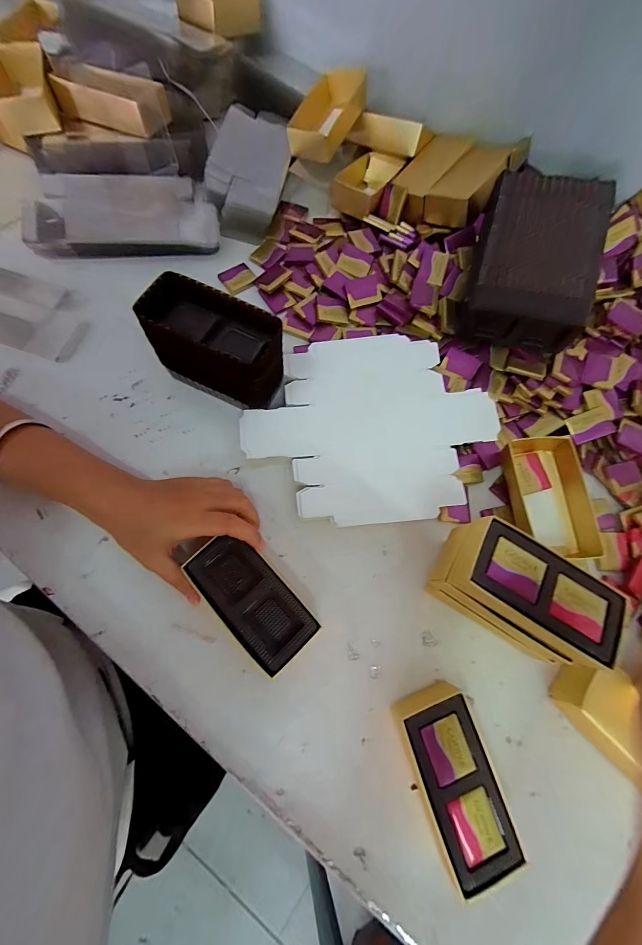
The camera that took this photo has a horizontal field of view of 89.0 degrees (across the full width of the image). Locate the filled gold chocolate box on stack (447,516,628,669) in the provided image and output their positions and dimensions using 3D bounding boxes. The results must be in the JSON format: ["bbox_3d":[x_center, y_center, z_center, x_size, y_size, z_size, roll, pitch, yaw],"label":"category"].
[{"bbox_3d":[0.159,0.088,0.244,0.113,0.031,0.062,34,72,5],"label":"filled gold chocolate box on stack"}]

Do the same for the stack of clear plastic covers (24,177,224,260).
[{"bbox_3d":[-0.239,-0.292,0.374,0.223,0.032,0.081,-1,72,-7],"label":"stack of clear plastic covers"}]

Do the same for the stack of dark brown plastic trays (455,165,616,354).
[{"bbox_3d":[0.219,-0.225,0.349,0.119,0.065,0.169,15,75,3],"label":"stack of dark brown plastic trays"}]

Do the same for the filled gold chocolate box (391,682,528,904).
[{"bbox_3d":[0.103,0.236,0.255,0.055,0.032,0.116,-15,75,-11],"label":"filled gold chocolate box"}]

